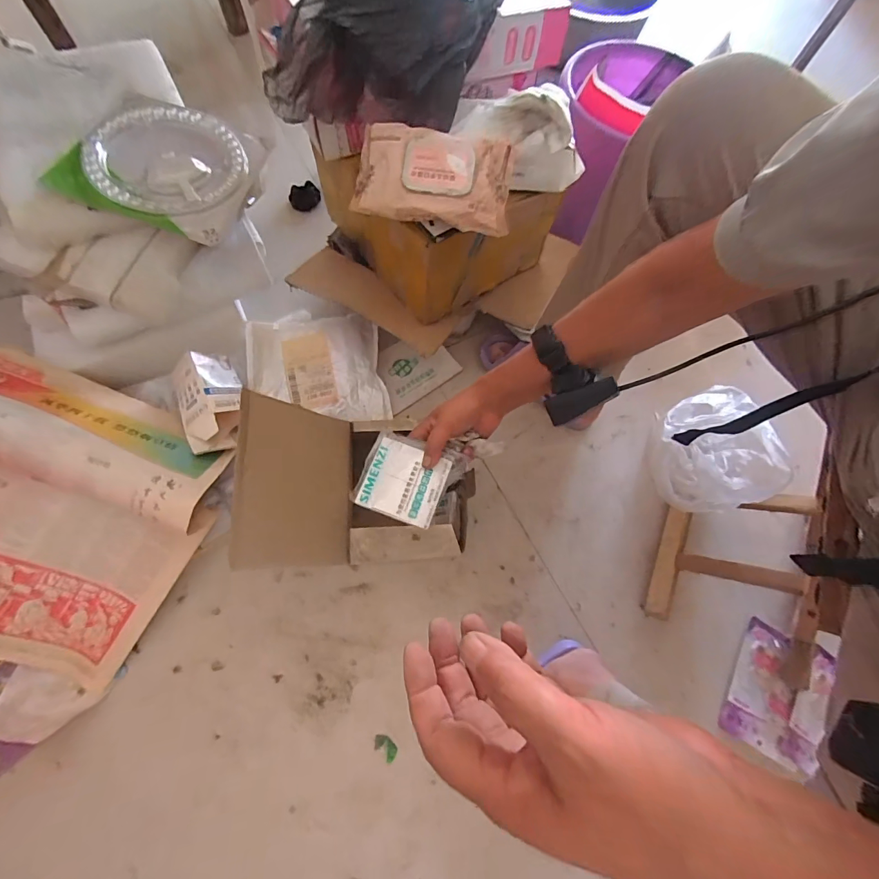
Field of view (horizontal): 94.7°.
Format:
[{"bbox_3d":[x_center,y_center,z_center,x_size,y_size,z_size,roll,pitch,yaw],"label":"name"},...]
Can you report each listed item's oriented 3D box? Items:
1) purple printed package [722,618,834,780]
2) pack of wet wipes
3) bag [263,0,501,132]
[{"bbox_3d":[0.499,0.372,0.592,0.132,0.017,0.169,31,71,10],"label":"purple printed package"},{"bbox_3d":[-0.006,-0.304,0.471,0.174,0.050,0.097,8,70,-2],"label":"pack of wet wipes"},{"bbox_3d":[-0.059,-0.462,0.444,0.250,0.136,0.159,2,70,-4],"label":"bag"}]

